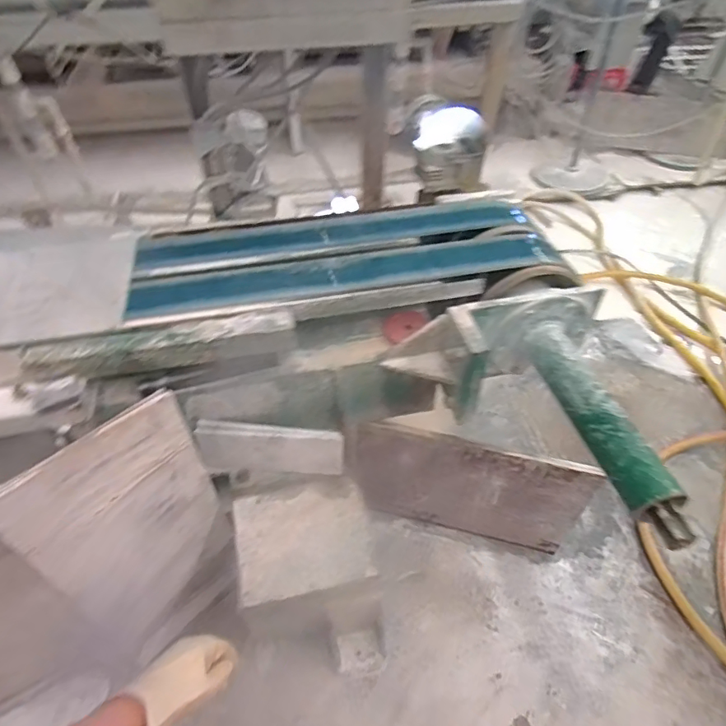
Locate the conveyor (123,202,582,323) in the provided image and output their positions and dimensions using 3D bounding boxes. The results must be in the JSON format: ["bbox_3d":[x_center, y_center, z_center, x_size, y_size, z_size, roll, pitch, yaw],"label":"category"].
[{"bbox_3d":[-0.054,-0.227,1.070,0.932,0.072,0.322,-11,52,-6],"label":"conveyor"}]

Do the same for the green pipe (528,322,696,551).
[{"bbox_3d":[0.421,0.099,0.882,0.075,0.070,0.469,-11,52,-6],"label":"green pipe"}]

